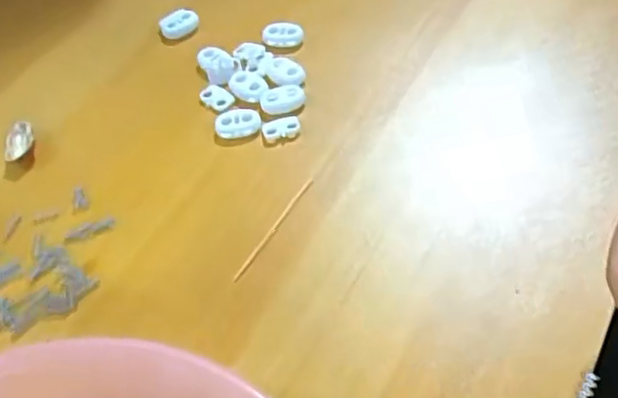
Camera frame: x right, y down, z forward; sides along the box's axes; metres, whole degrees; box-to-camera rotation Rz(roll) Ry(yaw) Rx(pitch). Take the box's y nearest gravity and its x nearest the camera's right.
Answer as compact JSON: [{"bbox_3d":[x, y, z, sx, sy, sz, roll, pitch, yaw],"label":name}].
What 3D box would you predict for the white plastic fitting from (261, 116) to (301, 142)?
[{"bbox_3d":[-0.013,-0.034,0.310,0.018,0.004,0.012,-14,53,-4],"label":"white plastic fitting"}]

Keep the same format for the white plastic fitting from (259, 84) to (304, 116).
[{"bbox_3d":[-0.013,-0.050,0.317,0.022,0.004,0.014,-16,53,-5],"label":"white plastic fitting"}]

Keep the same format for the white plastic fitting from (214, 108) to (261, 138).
[{"bbox_3d":[-0.035,-0.037,0.312,0.022,0.008,0.015,-12,53,-2],"label":"white plastic fitting"}]

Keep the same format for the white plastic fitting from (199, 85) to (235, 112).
[{"bbox_3d":[-0.048,-0.052,0.330,0.019,0.004,0.011,35,64,28],"label":"white plastic fitting"}]

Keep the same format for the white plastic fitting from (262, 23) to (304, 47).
[{"bbox_3d":[-0.014,-0.089,0.347,0.022,0.008,0.010,-1,53,7],"label":"white plastic fitting"}]

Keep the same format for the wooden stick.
[{"bbox_3d":[-0.015,0.012,0.281,0.004,0.004,0.059,26,60,24],"label":"wooden stick"}]

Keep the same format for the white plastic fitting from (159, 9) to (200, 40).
[{"bbox_3d":[-0.074,-0.099,0.366,0.022,0.008,0.016,-16,53,-5],"label":"white plastic fitting"}]

